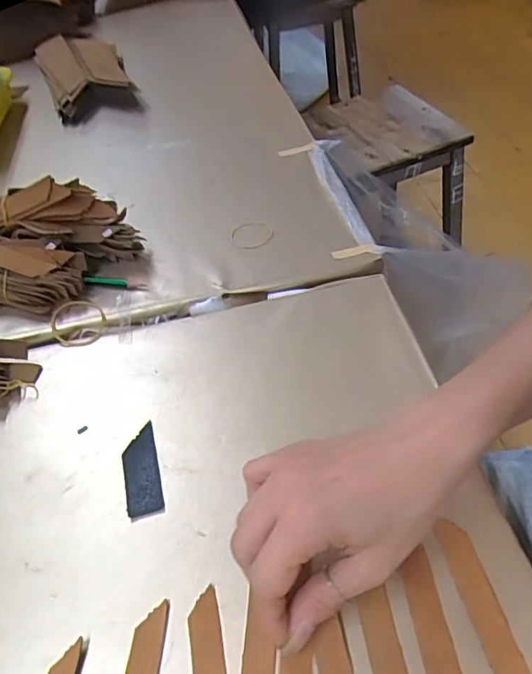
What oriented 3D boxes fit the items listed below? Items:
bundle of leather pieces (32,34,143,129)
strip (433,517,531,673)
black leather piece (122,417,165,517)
[{"bbox_3d":[-0.266,-0.387,0.784,0.115,0.039,0.240,-22,50,-13],"label":"bundle of leather pieces"},{"bbox_3d":[0.117,0.151,0.266,0.017,0.004,0.120,-12,48,-4],"label":"strip"},{"bbox_3d":[-0.082,0.085,0.349,0.022,0.004,0.063,-15,49,-7],"label":"black leather piece"}]

